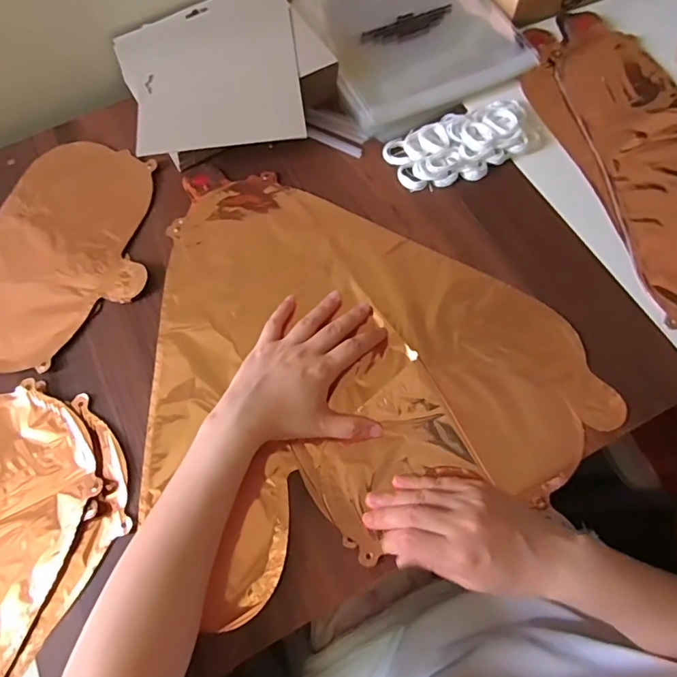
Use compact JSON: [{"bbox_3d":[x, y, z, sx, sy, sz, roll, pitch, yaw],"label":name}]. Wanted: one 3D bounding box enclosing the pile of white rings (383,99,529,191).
[{"bbox_3d":[0.128,-0.201,0.492,0.146,0.020,0.077,-24,68,-7],"label":"pile of white rings"}]

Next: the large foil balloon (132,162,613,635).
[{"bbox_3d":[0.002,-0.010,0.436,0.365,0.023,0.377,-19,68,-5],"label":"large foil balloon"}]

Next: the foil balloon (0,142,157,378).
[{"bbox_3d":[-0.417,-0.075,0.473,0.446,0.007,0.250,-6,67,0],"label":"foil balloon"}]

